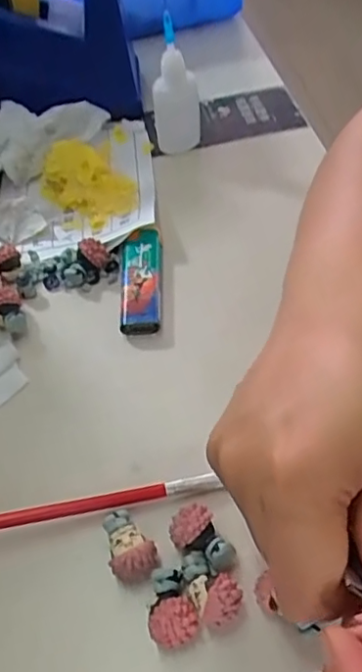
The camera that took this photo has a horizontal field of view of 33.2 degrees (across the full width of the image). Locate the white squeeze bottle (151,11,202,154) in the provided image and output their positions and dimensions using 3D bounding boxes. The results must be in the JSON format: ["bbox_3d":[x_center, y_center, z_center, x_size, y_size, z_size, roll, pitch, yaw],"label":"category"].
[{"bbox_3d":[-0.003,-0.163,0.404,0.032,0.088,0.026,1,51,0],"label":"white squeeze bottle"}]

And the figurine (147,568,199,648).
[{"bbox_3d":[-0.003,0.111,0.246,0.019,0.024,0.029,1,51,0],"label":"figurine"}]

